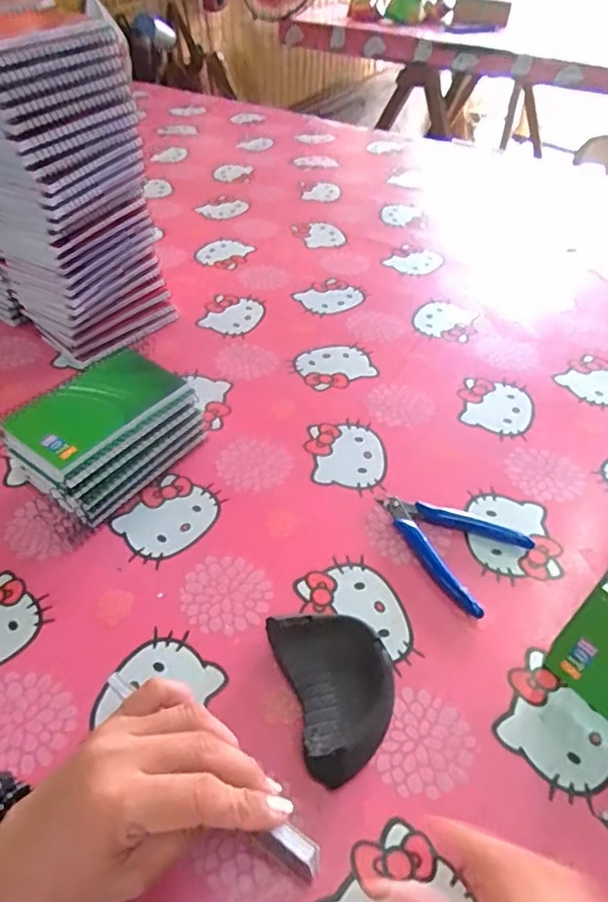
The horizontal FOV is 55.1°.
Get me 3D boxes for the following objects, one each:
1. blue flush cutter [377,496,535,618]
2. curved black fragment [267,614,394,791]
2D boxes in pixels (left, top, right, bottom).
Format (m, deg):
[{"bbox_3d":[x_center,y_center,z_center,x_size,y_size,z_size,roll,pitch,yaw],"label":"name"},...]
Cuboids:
[{"bbox_3d":[0.125,0.066,0.461,0.086,0.011,0.113,-24,51,-22],"label":"blue flush cutter"},{"bbox_3d":[0.024,0.149,0.368,0.067,0.030,0.098,-13,47,-13],"label":"curved black fragment"}]

